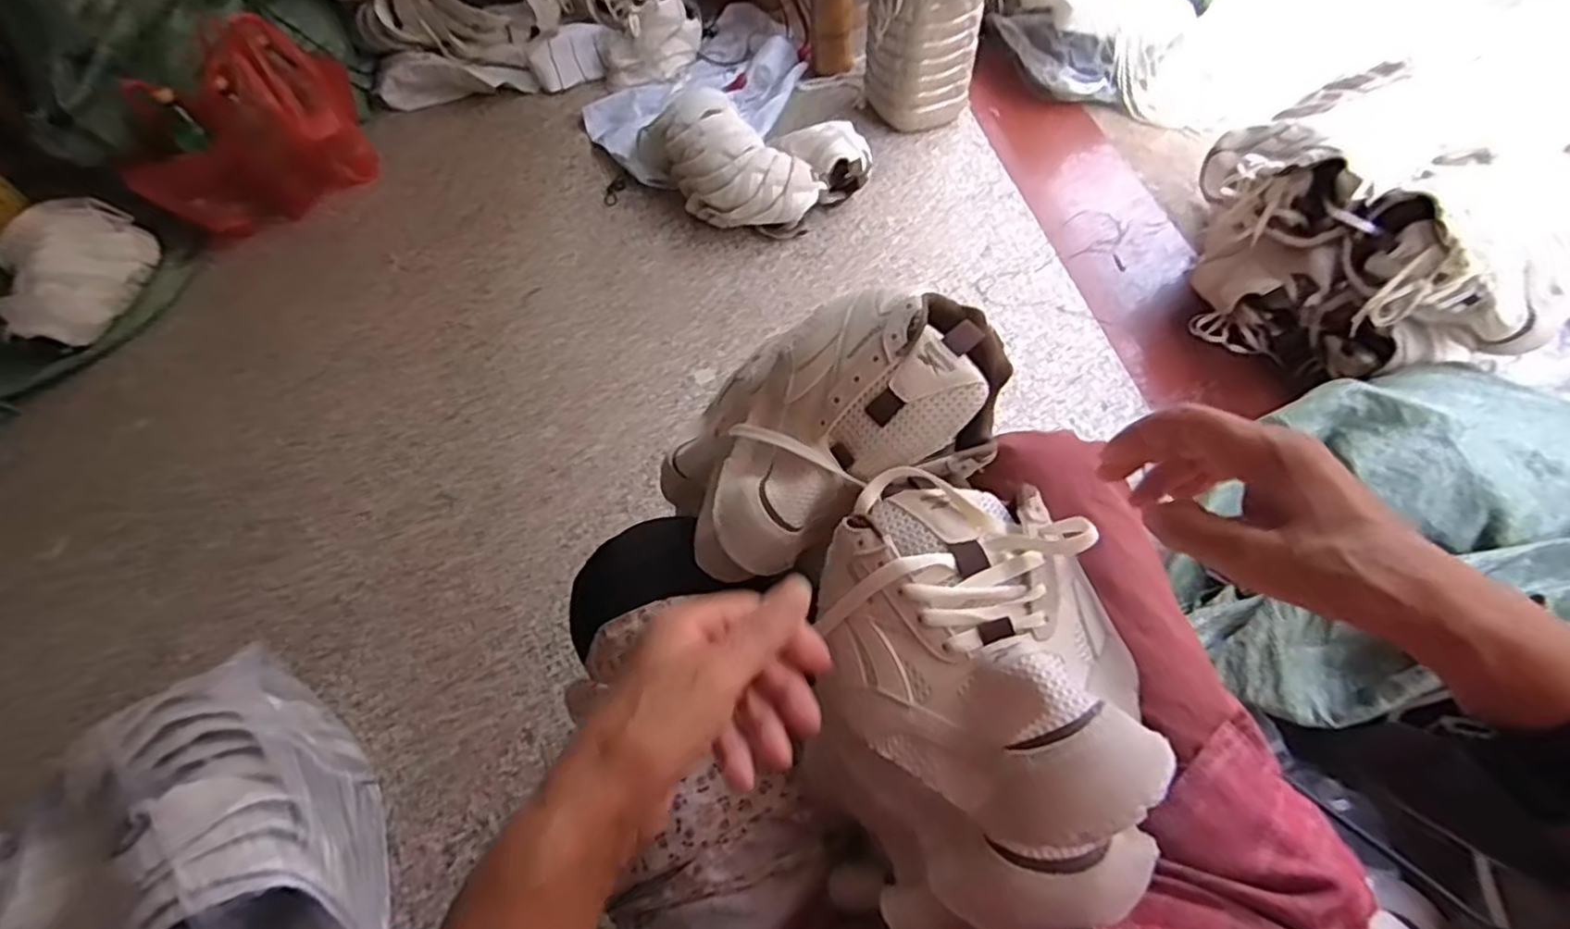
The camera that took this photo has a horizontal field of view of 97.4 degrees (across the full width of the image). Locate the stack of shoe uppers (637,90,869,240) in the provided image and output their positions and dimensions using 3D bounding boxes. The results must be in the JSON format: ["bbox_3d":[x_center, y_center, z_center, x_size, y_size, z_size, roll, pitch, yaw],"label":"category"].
[{"bbox_3d":[-0.062,-0.570,1.242,0.287,0.139,0.364,-36,62,-16],"label":"stack of shoe uppers"}]

